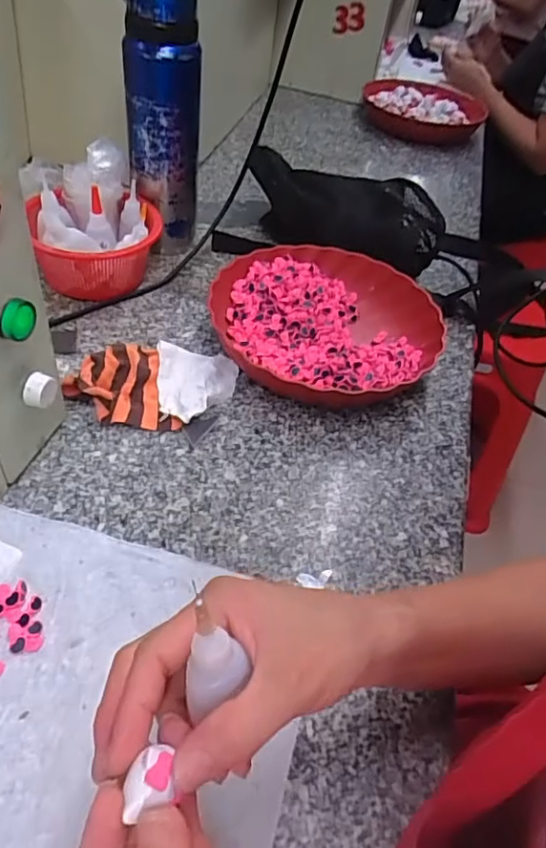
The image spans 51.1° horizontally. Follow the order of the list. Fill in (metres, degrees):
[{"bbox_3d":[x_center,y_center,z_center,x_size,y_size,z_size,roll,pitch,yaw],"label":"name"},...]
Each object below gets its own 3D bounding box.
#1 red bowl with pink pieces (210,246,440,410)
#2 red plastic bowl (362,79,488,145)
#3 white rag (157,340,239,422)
[{"bbox_3d":[0.053,-0.109,0.621,0.248,0.050,0.237,5,46,-5],"label":"red bowl with pink pieces"},{"bbox_3d":[0.308,-0.643,1.173,0.241,0.049,0.241,12,46,4],"label":"red plastic bowl"},{"bbox_3d":[-0.071,-0.041,0.552,0.076,0.021,0.107,-1,47,-11],"label":"white rag"}]

